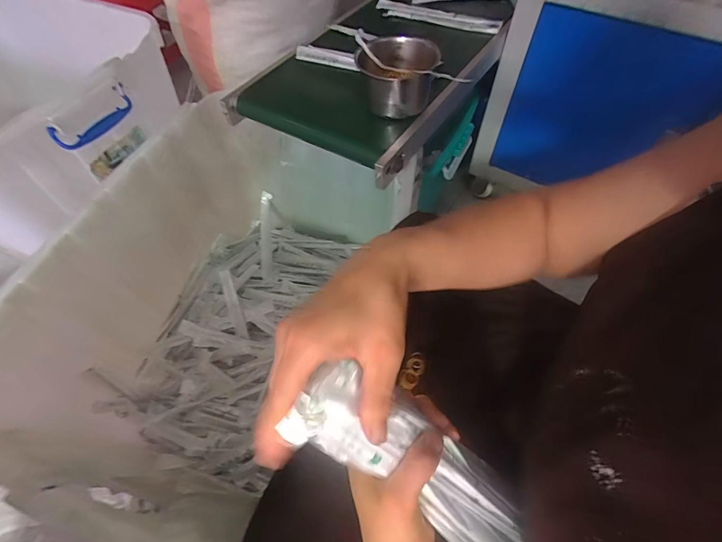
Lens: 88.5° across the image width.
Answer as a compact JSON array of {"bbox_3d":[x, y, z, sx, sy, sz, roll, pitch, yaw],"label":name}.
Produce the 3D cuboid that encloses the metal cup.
[{"bbox_3d":[0.058,-0.327,0.619,0.126,0.078,0.126,-1,58,1],"label":"metal cup"}]

